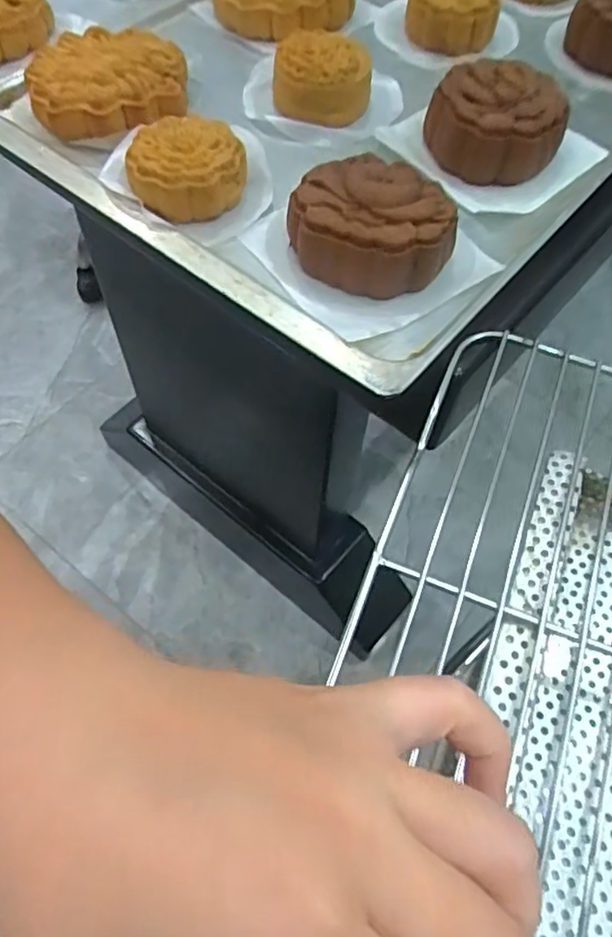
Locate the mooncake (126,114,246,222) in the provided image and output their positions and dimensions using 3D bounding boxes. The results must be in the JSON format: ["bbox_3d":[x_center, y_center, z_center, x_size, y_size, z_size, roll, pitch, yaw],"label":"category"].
[{"bbox_3d":[-0.062,-0.156,0.333,0.058,0.027,0.058,-10,61,-7],"label":"mooncake"}]

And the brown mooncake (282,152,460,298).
[{"bbox_3d":[0.032,-0.118,0.308,0.076,0.032,0.058,20,62,9],"label":"brown mooncake"}]

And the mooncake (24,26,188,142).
[{"bbox_3d":[-0.115,-0.225,0.370,0.086,0.025,0.086,-14,62,-10],"label":"mooncake"}]

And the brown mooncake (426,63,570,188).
[{"bbox_3d":[0.106,-0.192,0.352,0.063,0.038,0.063,1,60,-2],"label":"brown mooncake"}]

